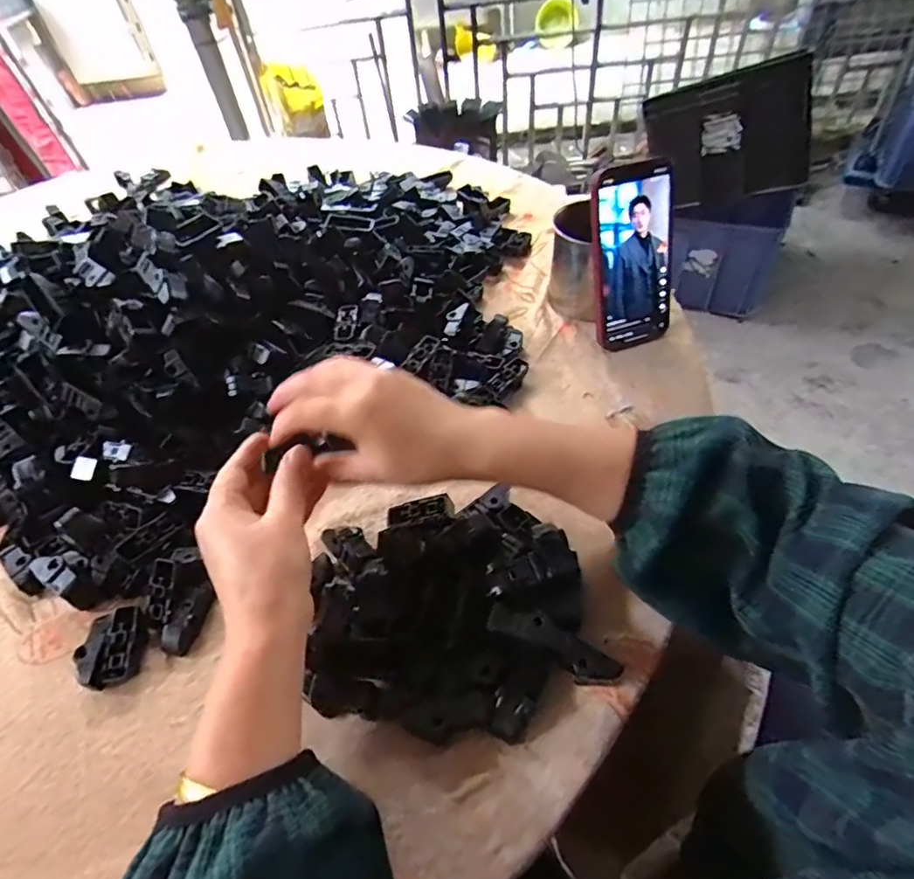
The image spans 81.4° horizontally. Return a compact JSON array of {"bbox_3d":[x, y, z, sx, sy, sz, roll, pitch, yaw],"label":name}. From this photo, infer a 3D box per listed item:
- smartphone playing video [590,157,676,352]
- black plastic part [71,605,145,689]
[{"bbox_3d":[0.162,-0.164,0.483,0.076,0.157,0.015,-18,30,-8],"label":"smartphone playing video"},{"bbox_3d":[-0.227,0.137,0.348,0.034,0.016,0.048,-9,50,-1],"label":"black plastic part"}]

